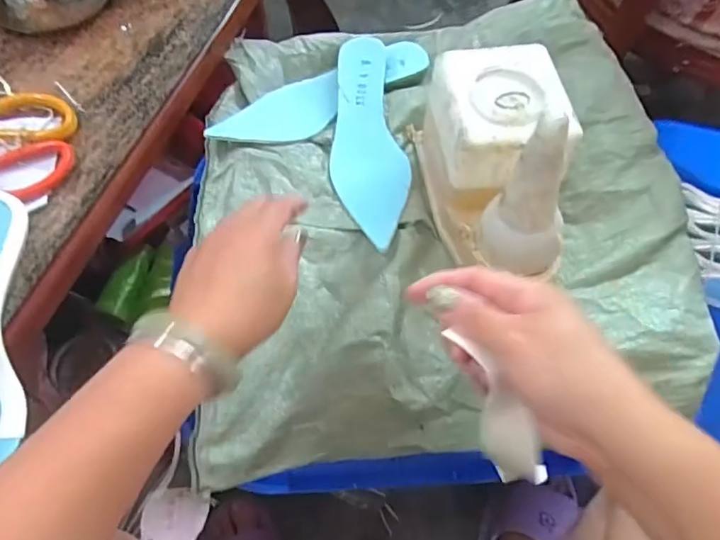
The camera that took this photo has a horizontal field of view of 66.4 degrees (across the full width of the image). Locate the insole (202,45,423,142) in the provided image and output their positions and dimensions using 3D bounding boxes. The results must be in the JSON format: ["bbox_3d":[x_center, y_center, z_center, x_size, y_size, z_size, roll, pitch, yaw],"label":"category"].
[{"bbox_3d":[-0.037,-0.187,0.582,0.252,0.027,0.067,-24,66,-12],"label":"insole"}]

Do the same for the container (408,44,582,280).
[{"bbox_3d":[0.115,-0.100,0.457,0.120,0.148,0.199,5,63,1],"label":"container"}]

